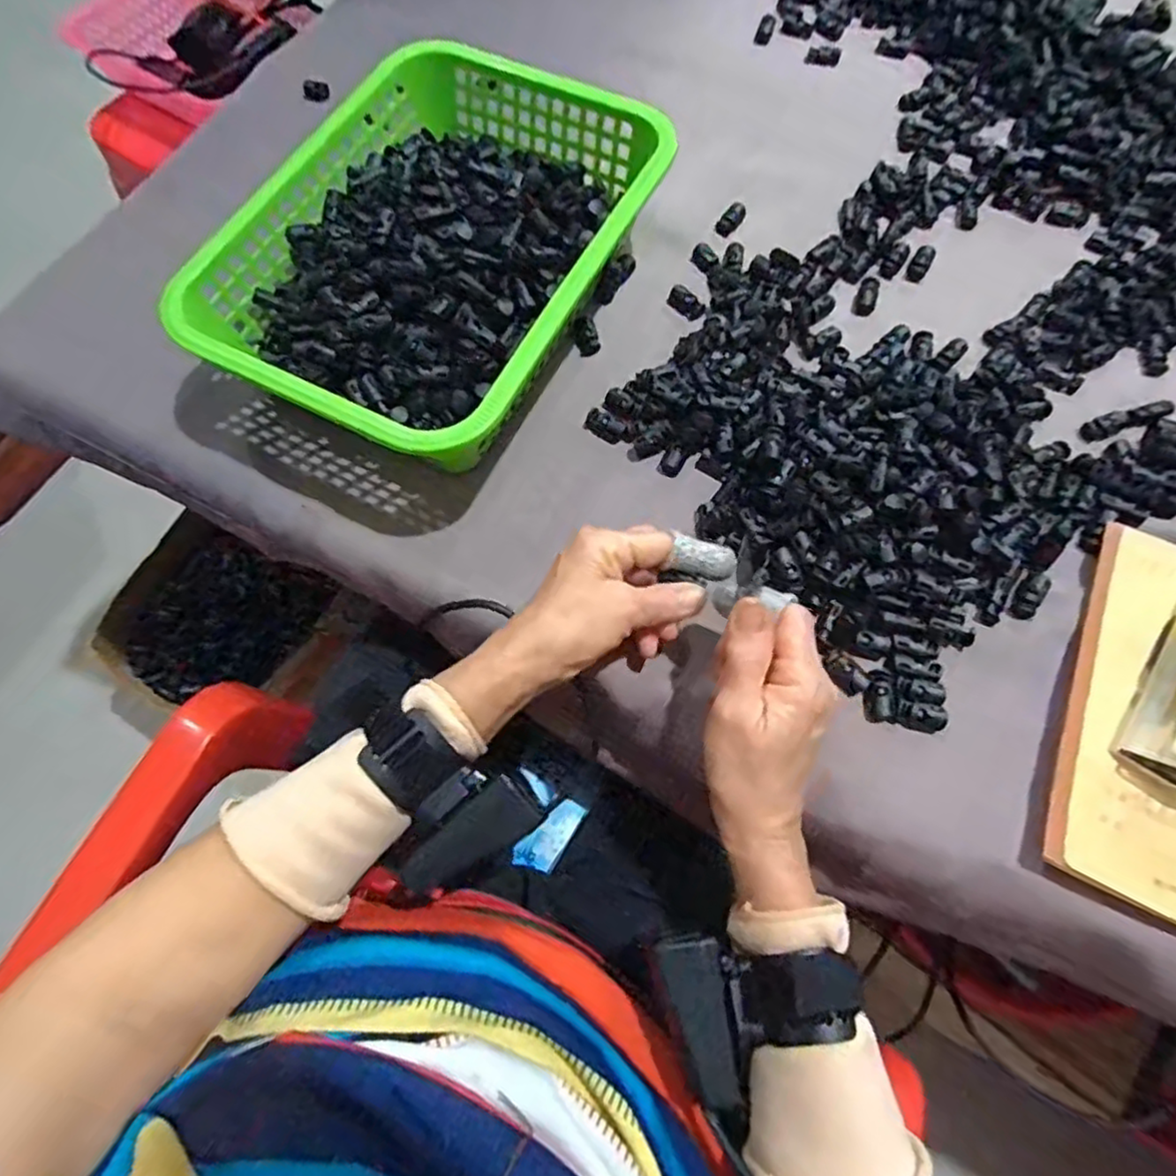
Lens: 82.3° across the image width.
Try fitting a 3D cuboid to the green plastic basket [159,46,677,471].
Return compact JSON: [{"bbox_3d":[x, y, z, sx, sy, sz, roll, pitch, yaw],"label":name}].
[{"bbox_3d":[-0.092,-0.220,0.450,0.225,0.080,0.316,23,70,10],"label":"green plastic basket"}]

